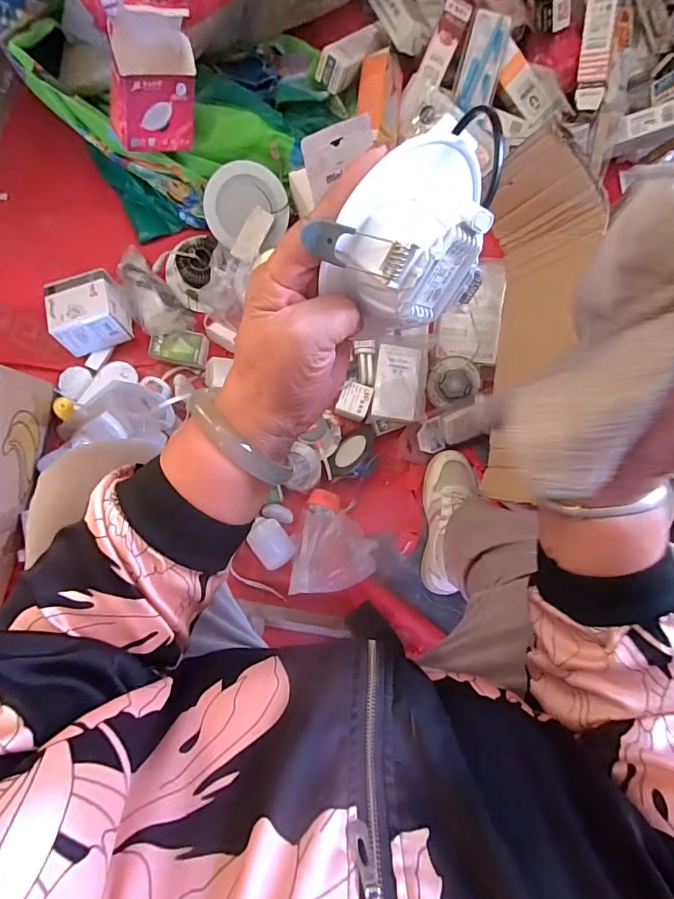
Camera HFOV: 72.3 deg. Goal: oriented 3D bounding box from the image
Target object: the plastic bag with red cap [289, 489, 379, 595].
[{"bbox_3d":[-0.001,0.154,0.750,0.129,0.096,0.163,9,86,-5],"label":"plastic bag with red cap"}]

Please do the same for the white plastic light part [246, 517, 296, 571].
[{"bbox_3d":[-0.108,0.153,0.754,0.059,0.035,0.081,-36,90,-6],"label":"white plastic light part"}]

